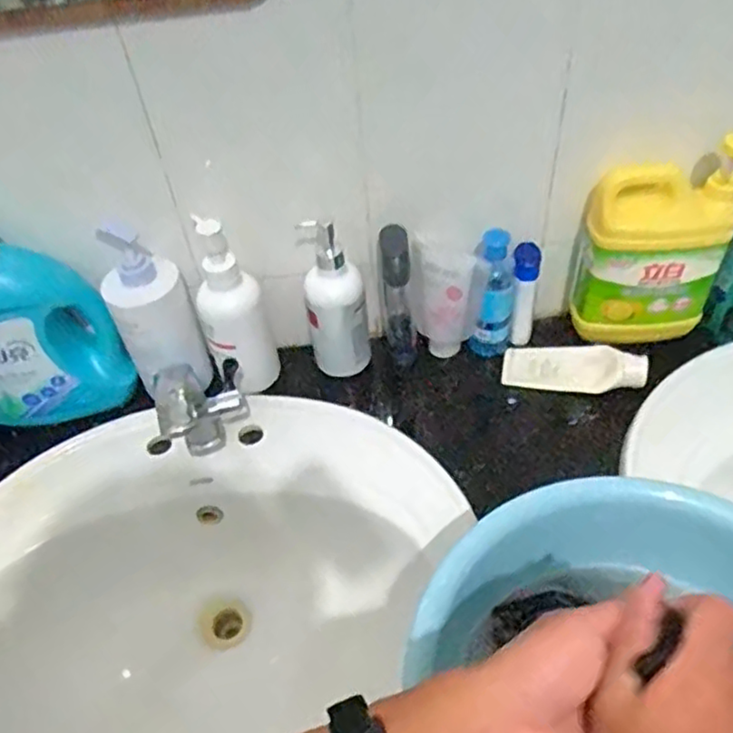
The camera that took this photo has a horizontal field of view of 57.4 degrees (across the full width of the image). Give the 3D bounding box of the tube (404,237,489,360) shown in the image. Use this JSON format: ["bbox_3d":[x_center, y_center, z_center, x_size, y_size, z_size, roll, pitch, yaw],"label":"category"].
[{"bbox_3d":[0.092,-0.080,0.768,0.083,0.138,0.050,3,48,8],"label":"tube"}]

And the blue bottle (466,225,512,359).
[{"bbox_3d":[0.141,-0.078,0.751,0.046,0.152,0.042,10,49,15],"label":"blue bottle"}]

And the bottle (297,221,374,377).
[{"bbox_3d":[-0.035,-0.074,0.747,0.071,0.177,0.060,-5,47,1],"label":"bottle"}]

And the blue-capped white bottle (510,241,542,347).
[{"bbox_3d":[0.178,-0.079,0.756,0.029,0.130,0.032,6,48,11],"label":"blue-capped white bottle"}]

